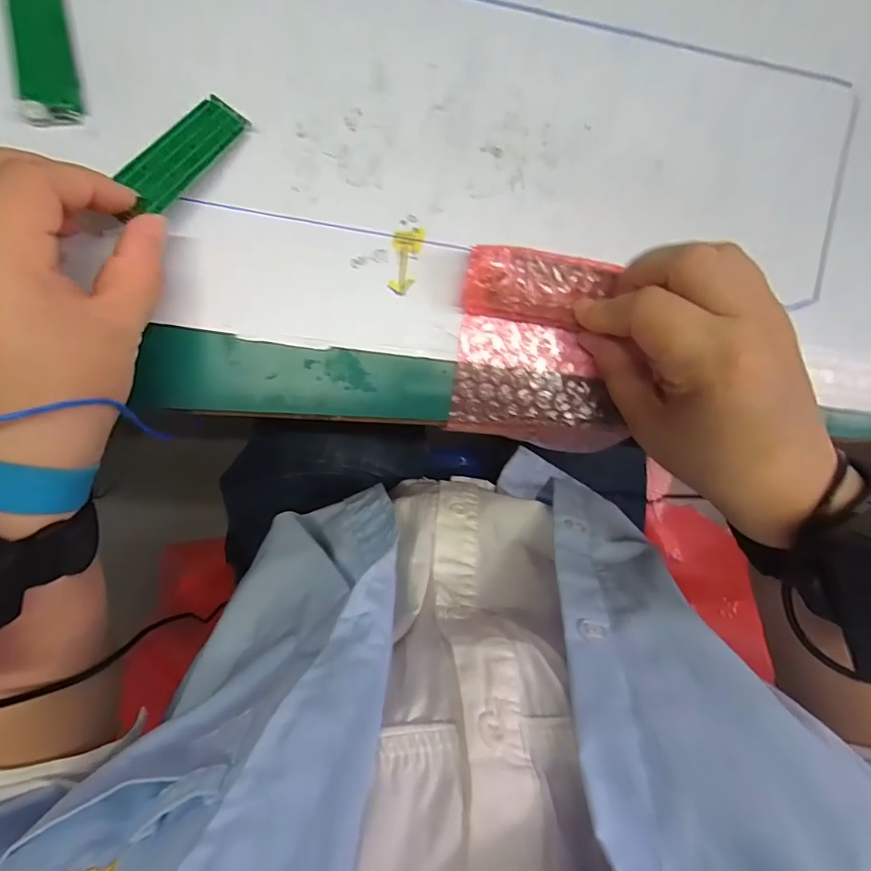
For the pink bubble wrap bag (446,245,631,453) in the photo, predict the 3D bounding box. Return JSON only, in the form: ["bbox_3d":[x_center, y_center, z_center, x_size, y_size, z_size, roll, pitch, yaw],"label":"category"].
[{"bbox_3d":[0.057,-0.041,0.238,0.089,0.024,0.094,4,95,-6],"label":"pink bubble wrap bag"}]

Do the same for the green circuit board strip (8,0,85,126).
[{"bbox_3d":[-0.177,-0.179,0.208,0.024,0.005,0.073,-6,96,-5],"label":"green circuit board strip"}]

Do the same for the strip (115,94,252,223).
[{"bbox_3d":[-0.116,-0.125,0.210,0.023,0.005,0.070,36,77,-8],"label":"strip"}]

